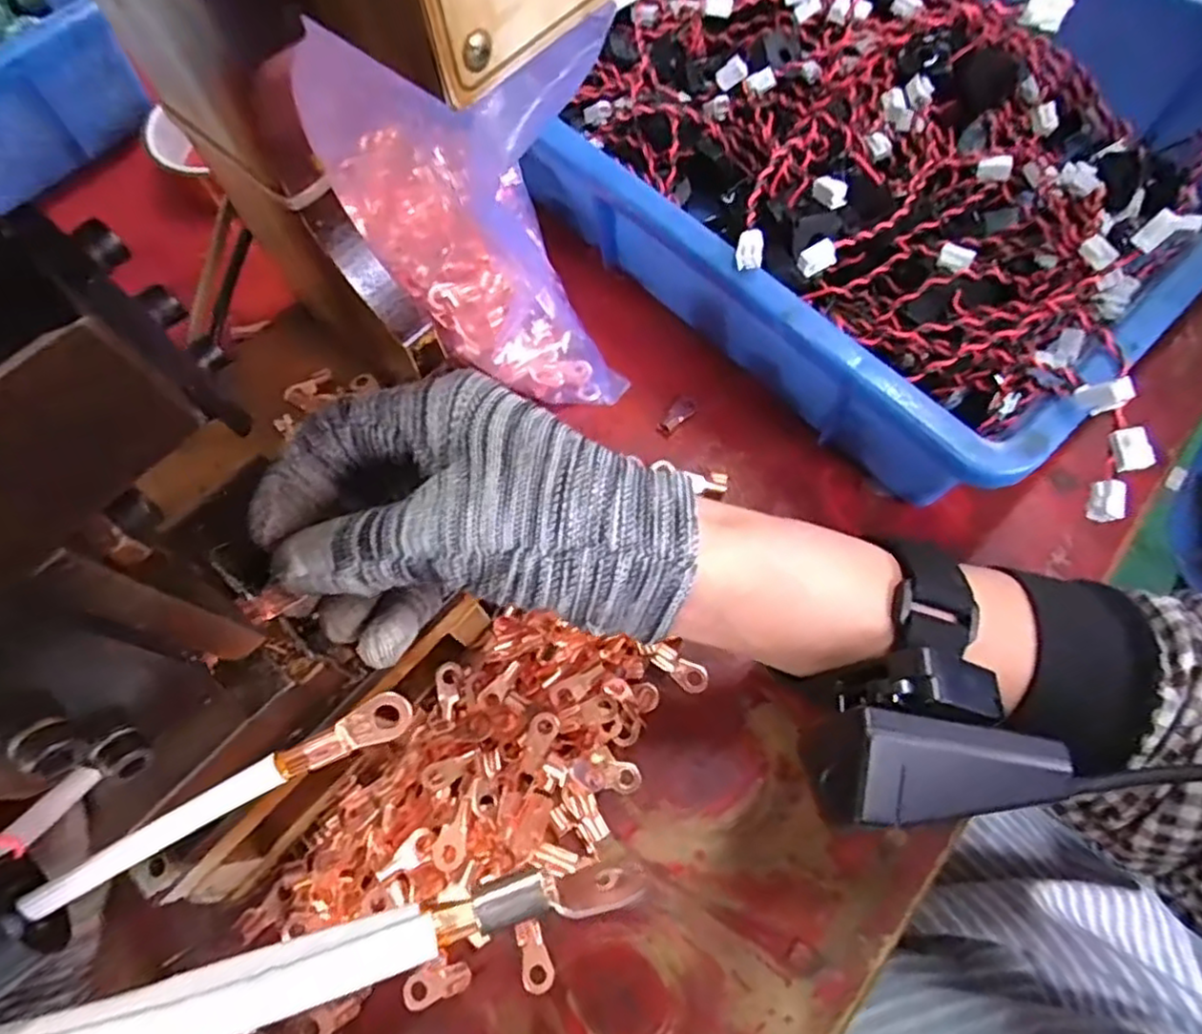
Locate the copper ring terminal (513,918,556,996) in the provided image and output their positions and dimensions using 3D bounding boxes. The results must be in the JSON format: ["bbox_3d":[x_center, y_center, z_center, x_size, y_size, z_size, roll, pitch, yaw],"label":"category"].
[{"bbox_3d":[-0.024,0.163,0.253,0.012,0.004,0.023,-14,68,-3],"label":"copper ring terminal"}]

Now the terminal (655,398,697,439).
[{"bbox_3d":[0.038,-0.050,0.342,0.010,0.006,0.025,40,75,16],"label":"terminal"}]

